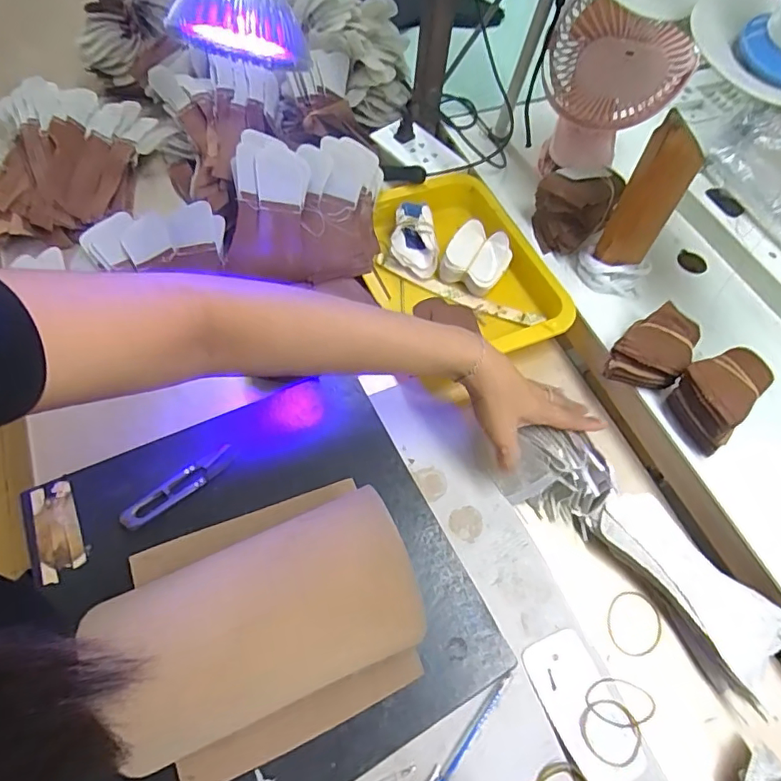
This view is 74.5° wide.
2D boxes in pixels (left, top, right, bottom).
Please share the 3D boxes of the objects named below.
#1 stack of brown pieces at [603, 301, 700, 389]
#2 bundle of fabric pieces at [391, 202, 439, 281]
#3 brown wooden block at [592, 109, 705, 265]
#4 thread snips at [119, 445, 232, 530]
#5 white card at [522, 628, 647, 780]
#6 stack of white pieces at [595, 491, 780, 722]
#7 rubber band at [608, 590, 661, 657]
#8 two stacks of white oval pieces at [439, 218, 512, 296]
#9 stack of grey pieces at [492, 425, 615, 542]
[{"bbox_3d":[0.257,-0.036,0.507,0.062,0.052,0.084,37,65,16],"label":"stack of brown pieces"},{"bbox_3d":[0.028,-0.176,0.607,0.052,0.042,0.086,2,61,-3],"label":"bundle of fabric pieces"},{"bbox_3d":[0.246,-0.180,0.486,0.051,0.159,0.022,25,62,10],"label":"brown wooden block"},{"bbox_3d":[-0.180,0.082,0.436,0.099,0.009,0.021,-35,69,-20],"label":"thread snips"},{"bbox_3d":[0.148,0.243,0.395,0.053,0.007,0.102,-20,58,-16],"label":"white card"},{"bbox_3d":[0.245,0.161,0.417,0.070,0.037,0.191,-35,69,-20],"label":"stack of white pieces"},{"bbox_3d":[0.205,0.197,0.434,0.050,0.004,0.048,3,58,-5],"label":"rubber band"},{"bbox_3d":[0.099,-0.151,0.588,0.067,0.048,0.062,30,65,13],"label":"two stacks of white oval pieces"},{"bbox_3d":[0.151,0.075,0.459,0.087,0.061,0.067,27,64,12],"label":"stack of grey pieces"}]

